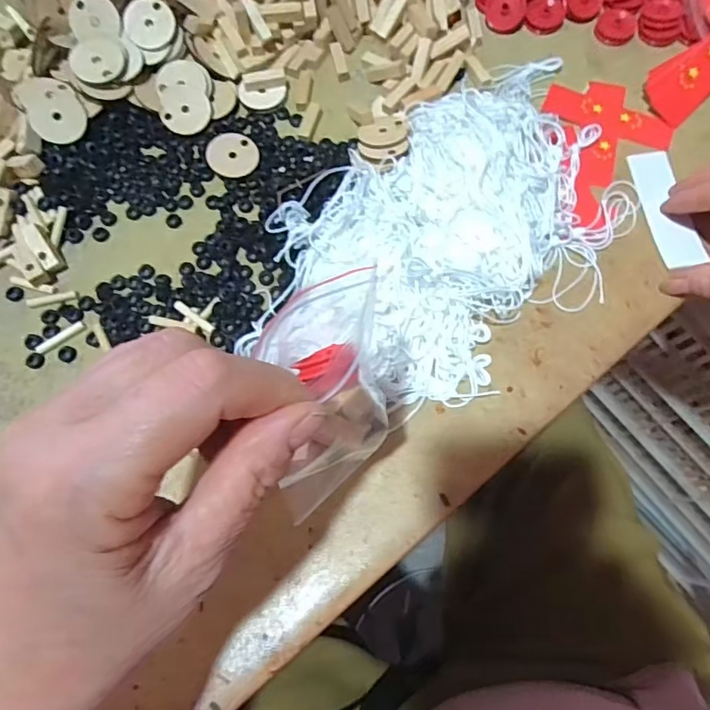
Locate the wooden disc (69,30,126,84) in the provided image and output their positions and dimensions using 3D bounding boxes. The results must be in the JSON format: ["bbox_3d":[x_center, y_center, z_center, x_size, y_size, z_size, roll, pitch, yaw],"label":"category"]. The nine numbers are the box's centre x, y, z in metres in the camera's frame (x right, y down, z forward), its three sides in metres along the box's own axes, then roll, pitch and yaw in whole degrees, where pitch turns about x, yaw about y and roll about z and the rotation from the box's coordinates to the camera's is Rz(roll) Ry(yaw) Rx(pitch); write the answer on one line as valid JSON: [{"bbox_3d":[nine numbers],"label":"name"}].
[{"bbox_3d":[-0.174,-0.201,0.352,0.034,0.004,0.040,6,71,-7],"label":"wooden disc"}]

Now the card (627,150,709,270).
[{"bbox_3d":[0.205,-0.097,0.344,0.028,0.004,0.088,-6,70,-1],"label":"card"}]

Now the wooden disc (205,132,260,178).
[{"bbox_3d":[-0.085,-0.139,0.361,0.035,0.004,0.032,1,81,-7],"label":"wooden disc"}]

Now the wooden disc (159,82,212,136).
[{"bbox_3d":[-0.118,-0.173,0.365,0.033,0.004,0.036,0,86,-6],"label":"wooden disc"}]

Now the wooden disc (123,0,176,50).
[{"bbox_3d":[-0.142,-0.230,0.360,0.034,0.005,0.034,-1,95,-6],"label":"wooden disc"}]

